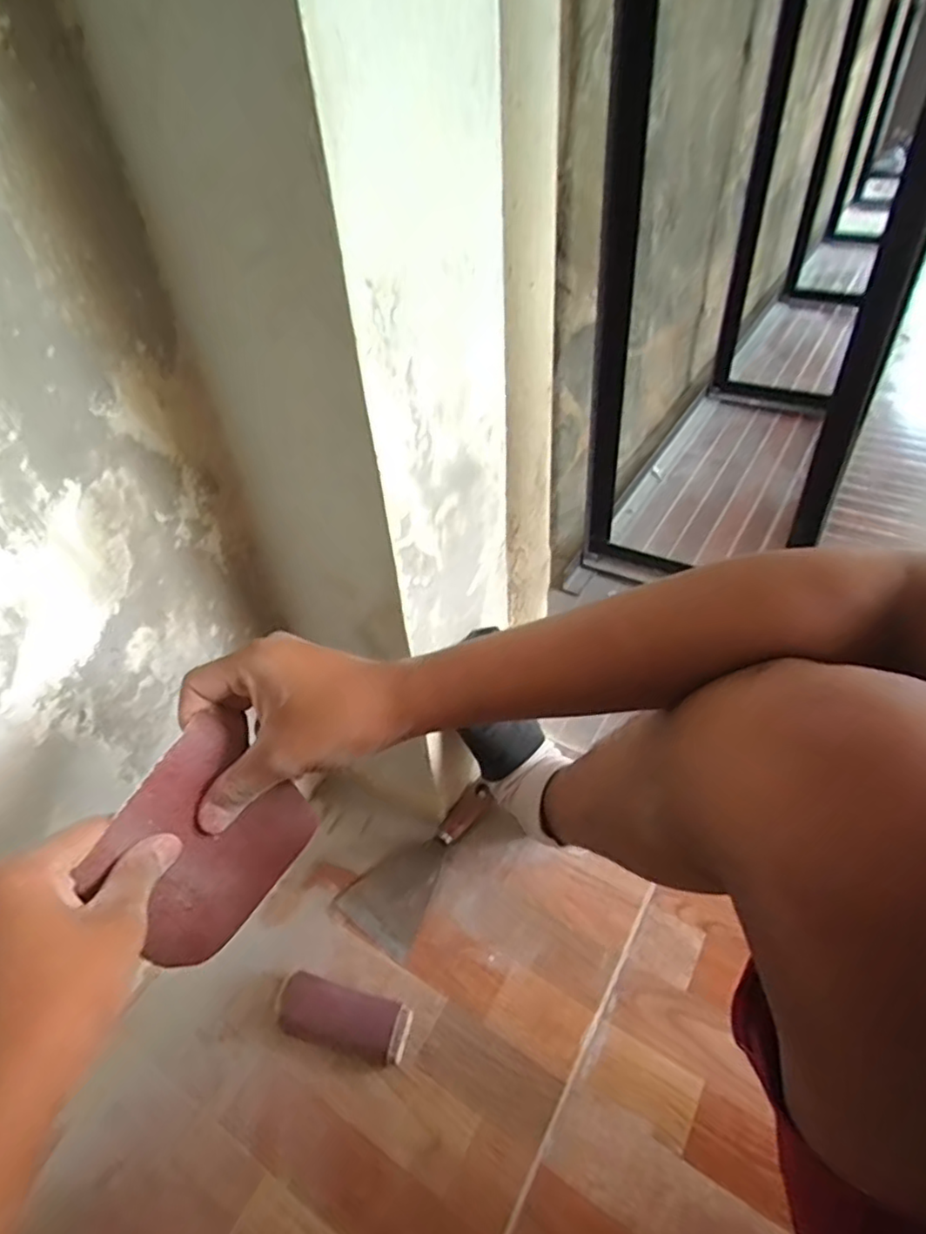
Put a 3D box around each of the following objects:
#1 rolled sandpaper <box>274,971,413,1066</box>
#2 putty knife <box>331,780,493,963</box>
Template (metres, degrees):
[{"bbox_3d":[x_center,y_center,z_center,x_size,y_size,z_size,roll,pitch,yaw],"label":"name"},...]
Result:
[{"bbox_3d":[-0.103,0.346,0.569,0.115,0.030,0.050,9,46,14],"label":"rolled sandpaper"},{"bbox_3d":[-0.037,0.245,0.677,0.084,0.014,0.190,26,52,28],"label":"putty knife"}]

